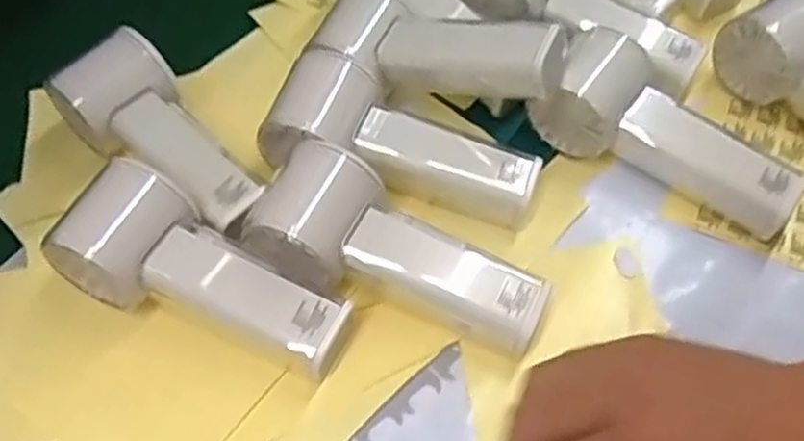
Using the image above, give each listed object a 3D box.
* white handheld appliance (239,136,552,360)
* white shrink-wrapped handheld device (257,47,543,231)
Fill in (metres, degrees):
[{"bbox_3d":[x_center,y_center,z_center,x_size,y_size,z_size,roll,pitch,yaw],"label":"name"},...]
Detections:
[{"bbox_3d":[-0.001,0.021,0.374,0.141,0.058,0.059,25,59,16],"label":"white handheld appliance"},{"bbox_3d":[-0.003,-0.041,0.418,0.152,0.047,0.064,23,59,14],"label":"white shrink-wrapped handheld device"}]

